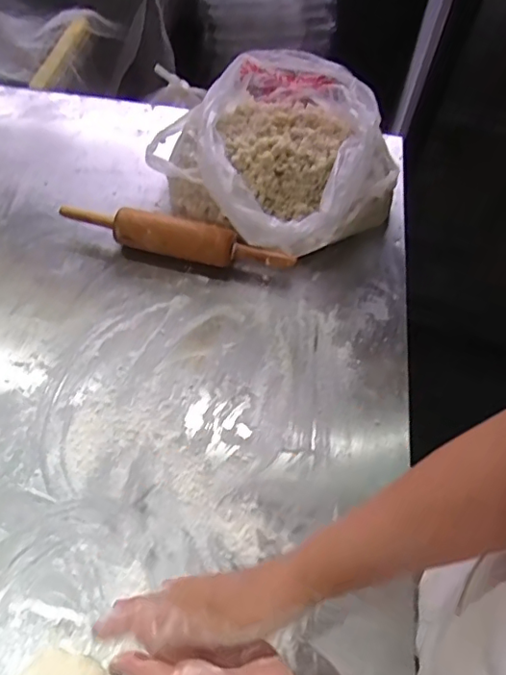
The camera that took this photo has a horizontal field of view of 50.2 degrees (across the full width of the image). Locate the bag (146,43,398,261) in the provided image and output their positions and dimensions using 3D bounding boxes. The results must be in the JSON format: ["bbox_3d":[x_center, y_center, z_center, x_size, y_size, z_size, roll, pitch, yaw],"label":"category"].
[{"bbox_3d":[0.027,-0.270,0.799,0.282,0.140,0.323,-35,67,-21],"label":"bag"}]

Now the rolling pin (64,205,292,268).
[{"bbox_3d":[-0.107,-0.142,0.765,0.333,0.058,0.052,11,59,3],"label":"rolling pin"}]

